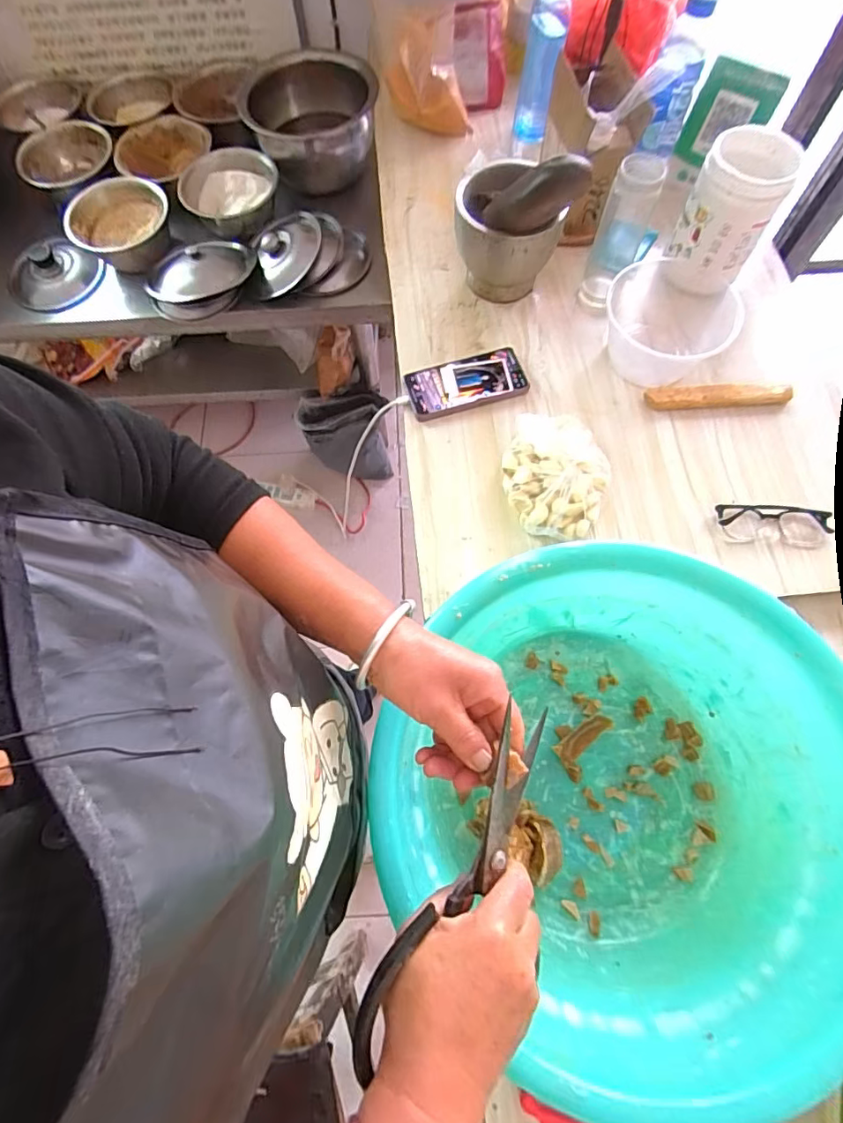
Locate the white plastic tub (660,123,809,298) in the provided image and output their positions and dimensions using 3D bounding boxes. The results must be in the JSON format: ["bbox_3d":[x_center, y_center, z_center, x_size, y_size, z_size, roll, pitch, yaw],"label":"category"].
[{"bbox_3d":[0.400,-0.455,0.684,0.106,0.138,0.093,21,72,10],"label":"white plastic tub"}]

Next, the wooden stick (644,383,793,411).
[{"bbox_3d":[0.395,-0.221,0.691,0.187,0.016,0.031,-2,69,1],"label":"wooden stick"}]

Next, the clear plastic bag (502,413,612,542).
[{"bbox_3d":[0.165,-0.112,0.637,0.127,0.046,0.162,12,70,7],"label":"clear plastic bag"}]

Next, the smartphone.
[{"bbox_3d":[0.062,-0.242,0.710,0.159,0.011,0.075,-17,70,-4],"label":"smartphone"}]

